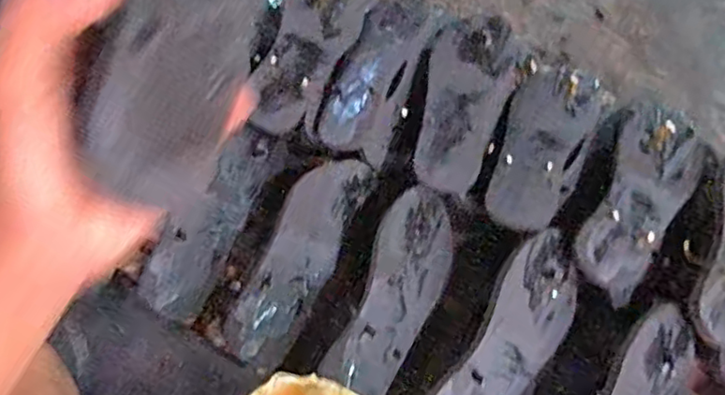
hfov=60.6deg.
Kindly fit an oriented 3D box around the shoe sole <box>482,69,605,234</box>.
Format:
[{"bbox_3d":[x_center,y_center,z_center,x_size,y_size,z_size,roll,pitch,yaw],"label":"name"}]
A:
[{"bbox_3d":[0.199,-0.060,0.677,0.093,0.021,0.204,25,64,9],"label":"shoe sole"}]

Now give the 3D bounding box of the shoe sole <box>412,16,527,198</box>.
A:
[{"bbox_3d":[0.120,-0.113,0.703,0.099,0.026,0.232,16,63,5],"label":"shoe sole"}]

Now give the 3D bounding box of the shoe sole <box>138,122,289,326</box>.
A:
[{"bbox_3d":[-0.155,0.021,0.651,0.070,0.013,0.219,36,67,-23],"label":"shoe sole"}]

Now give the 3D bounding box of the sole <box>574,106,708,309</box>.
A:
[{"bbox_3d":[0.294,-0.001,0.656,0.090,0.034,0.225,29,65,11],"label":"sole"}]

